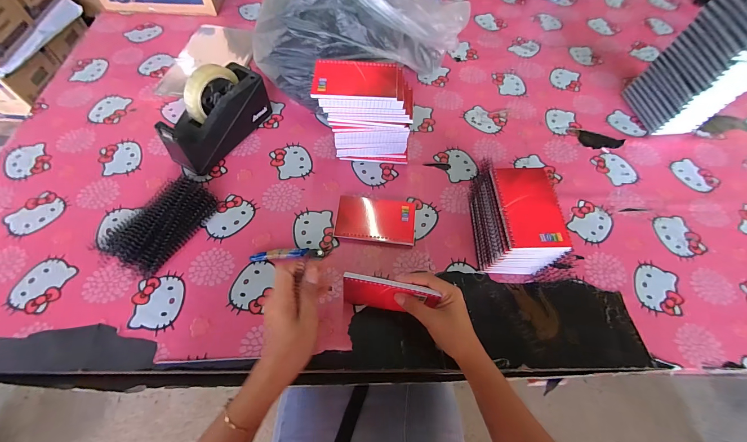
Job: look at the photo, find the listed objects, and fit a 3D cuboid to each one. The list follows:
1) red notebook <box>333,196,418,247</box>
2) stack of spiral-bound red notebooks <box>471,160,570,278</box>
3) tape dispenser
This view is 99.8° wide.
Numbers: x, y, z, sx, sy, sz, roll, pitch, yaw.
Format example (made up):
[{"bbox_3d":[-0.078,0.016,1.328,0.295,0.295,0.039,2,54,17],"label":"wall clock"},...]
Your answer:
[{"bbox_3d":[0.005,-0.003,0.542,0.133,0.015,0.078,6,61,1],"label":"red notebook"},{"bbox_3d":[0.214,-0.002,0.492,0.096,0.122,0.146,1,61,-2],"label":"stack of spiral-bound red notebooks"},{"bbox_3d":[-0.286,-0.194,0.574,0.067,0.127,0.204,29,64,13],"label":"tape dispenser"}]

